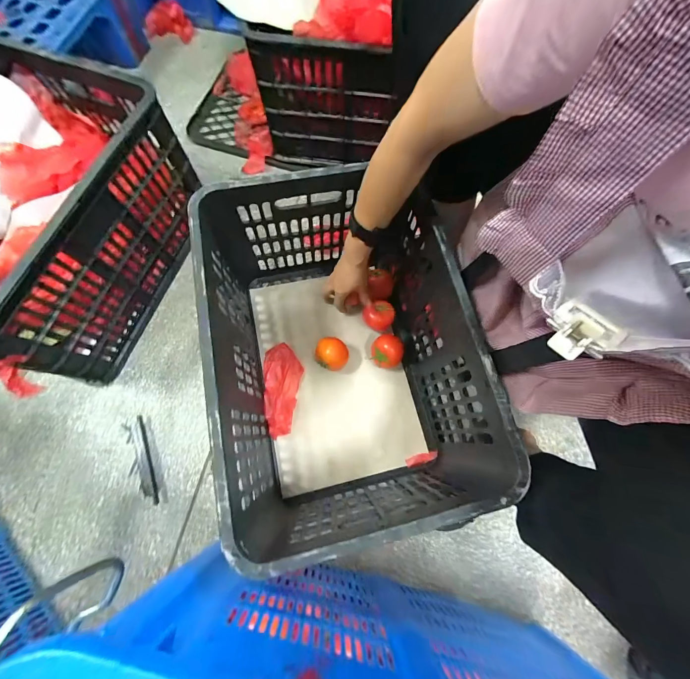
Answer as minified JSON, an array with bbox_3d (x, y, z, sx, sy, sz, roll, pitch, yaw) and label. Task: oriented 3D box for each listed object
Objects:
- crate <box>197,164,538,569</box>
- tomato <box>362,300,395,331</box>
[{"bbox_3d":[-0.013,-0.004,0.510,0.347,0.270,0.523,-11,75,-5],"label":"crate"},{"bbox_3d":[0.073,-0.048,0.630,0.057,0.057,0.059,1,74,-2],"label":"tomato"}]

